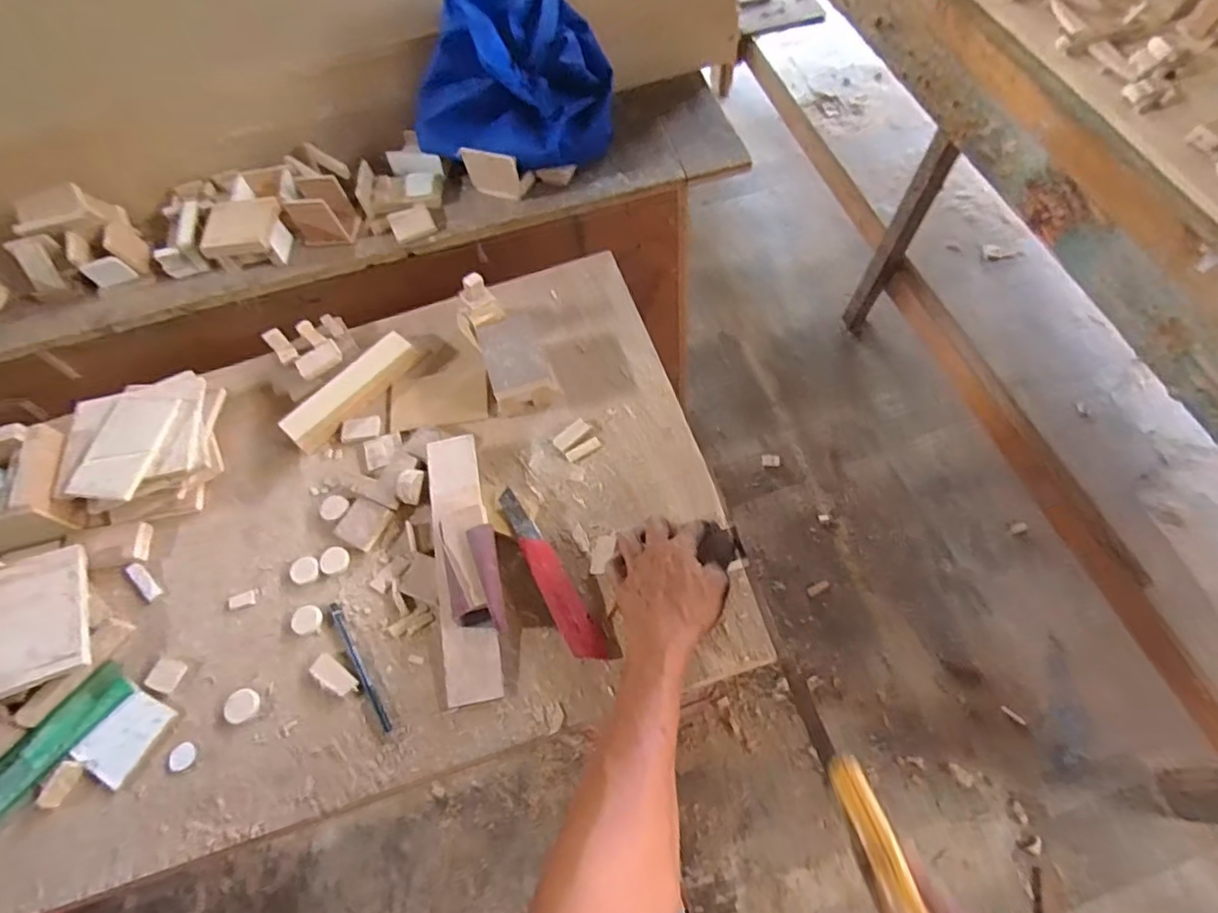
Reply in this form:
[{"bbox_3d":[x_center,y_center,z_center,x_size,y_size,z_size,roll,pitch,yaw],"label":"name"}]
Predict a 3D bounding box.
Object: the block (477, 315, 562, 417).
[{"bbox_3d":[-0.102,-0.105,0.674,0.072,0.066,0.094,-16,62,-3],"label":"block"}]

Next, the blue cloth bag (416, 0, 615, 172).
[{"bbox_3d":[-0.128,-0.466,0.750,0.264,0.225,0.123,-12,62,1],"label":"blue cloth bag"}]

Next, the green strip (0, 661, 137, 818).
[{"bbox_3d":[-0.542,0.295,0.537,0.048,0.005,0.241,36,72,18],"label":"green strip"}]

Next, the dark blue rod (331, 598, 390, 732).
[{"bbox_3d":[-0.233,0.194,0.563,0.008,0.004,0.134,-32,64,-10],"label":"dark blue rod"}]

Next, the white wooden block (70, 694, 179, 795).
[{"bbox_3d":[-0.454,0.260,0.564,0.058,0.007,0.073,25,68,18],"label":"white wooden block"}]

